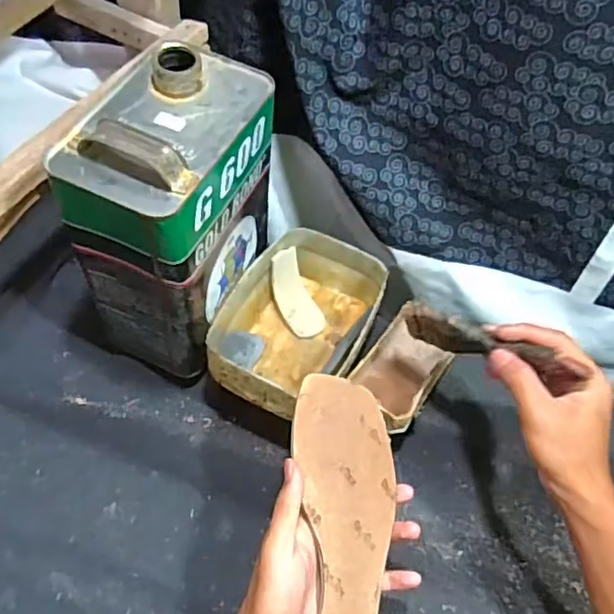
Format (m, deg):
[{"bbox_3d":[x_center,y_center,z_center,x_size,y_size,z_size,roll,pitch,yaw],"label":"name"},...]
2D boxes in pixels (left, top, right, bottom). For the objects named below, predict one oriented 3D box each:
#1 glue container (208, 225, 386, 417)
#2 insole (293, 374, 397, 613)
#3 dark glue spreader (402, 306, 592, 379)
[{"bbox_3d":[-0.006,0.016,0.608,0.126,0.070,0.189,24,53,13],"label":"glue container"},{"bbox_3d":[0.028,0.172,0.450,0.080,0.018,0.239,3,78,-28],"label":"insole"},{"bbox_3d":[0.136,0.028,0.492,0.010,0.036,0.140,-36,34,-29],"label":"dark glue spreader"}]

